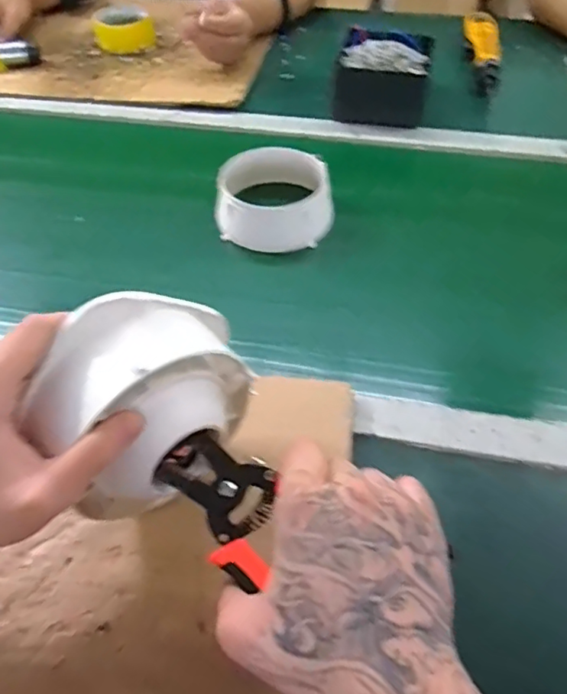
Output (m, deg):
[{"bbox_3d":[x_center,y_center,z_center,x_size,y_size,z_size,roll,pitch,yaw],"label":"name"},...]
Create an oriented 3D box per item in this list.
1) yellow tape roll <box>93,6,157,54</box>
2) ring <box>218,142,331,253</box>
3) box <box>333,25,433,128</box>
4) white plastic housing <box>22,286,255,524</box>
[{"bbox_3d":[-0.267,-0.534,0.930,0.096,0.039,0.099,-2,51,2],"label":"yellow tape roll"},{"bbox_3d":[-0.010,-0.162,0.621,0.124,0.066,0.124,-2,51,2],"label":"ring"},{"bbox_3d":[0.138,-0.362,0.765,0.119,0.086,0.118,11,53,12],"label":"box"},{"bbox_3d":[-0.077,0.032,0.326,0.070,0.104,0.121,36,63,27],"label":"white plastic housing"}]

